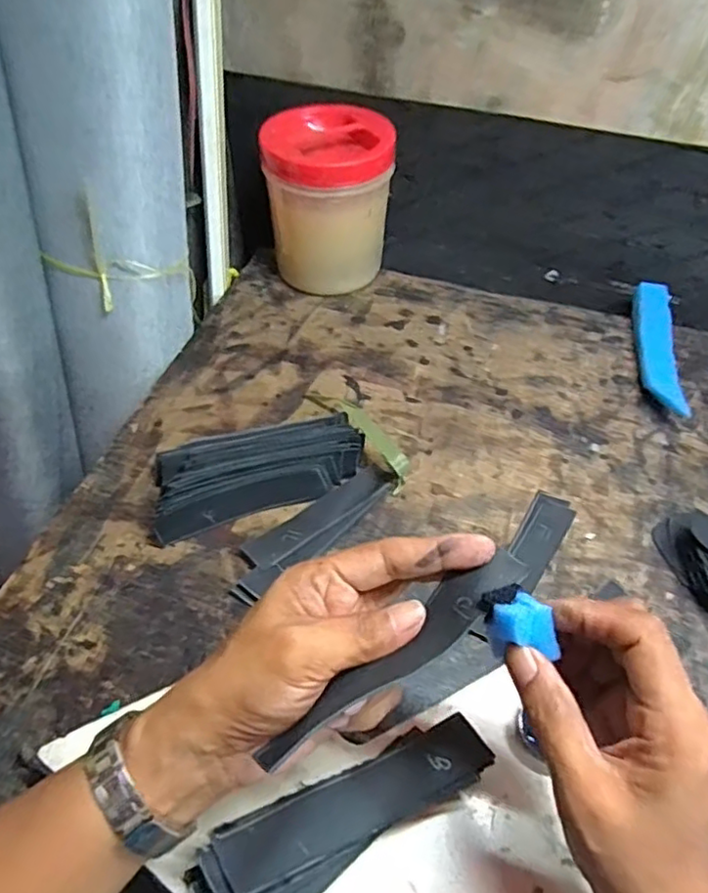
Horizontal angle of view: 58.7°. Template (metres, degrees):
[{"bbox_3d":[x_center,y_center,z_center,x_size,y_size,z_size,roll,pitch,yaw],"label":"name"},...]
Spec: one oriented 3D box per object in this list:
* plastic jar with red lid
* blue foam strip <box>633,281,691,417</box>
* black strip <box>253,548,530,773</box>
[{"bbox_3d":[-0.024,-0.241,0.628,0.116,0.146,0.110,1,49,-1],"label":"plastic jar with red lid"},{"bbox_3d":[0.280,-0.096,0.582,0.034,0.010,0.167,-3,49,19],"label":"blue foam strip"},{"bbox_3d":[0.018,0.087,0.264,0.130,0.010,0.023,-35,58,-11],"label":"black strip"}]

